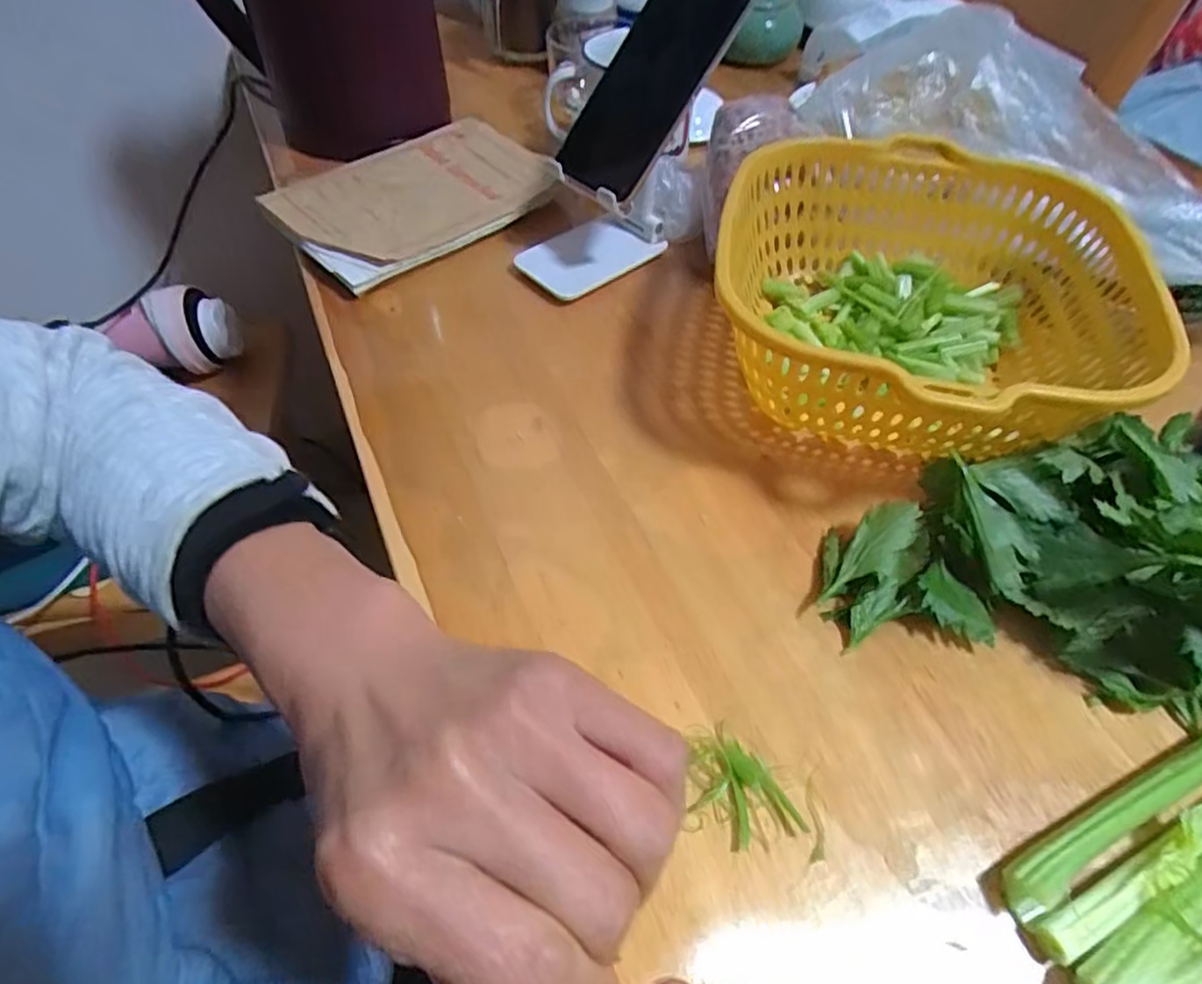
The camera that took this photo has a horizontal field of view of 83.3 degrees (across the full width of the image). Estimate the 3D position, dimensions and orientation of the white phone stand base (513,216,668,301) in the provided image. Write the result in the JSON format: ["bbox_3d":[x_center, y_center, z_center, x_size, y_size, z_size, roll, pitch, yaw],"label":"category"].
[{"bbox_3d":[-0.009,-0.177,0.508,0.099,0.011,0.062,-36,61,-25],"label":"white phone stand base"}]

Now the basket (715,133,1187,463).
[{"bbox_3d":[0.186,-0.112,0.408,0.231,0.091,0.244,0,52,-1],"label":"basket"}]

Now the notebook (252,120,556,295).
[{"bbox_3d":[-0.149,-0.237,0.543,0.203,0.028,0.155,-35,60,-24],"label":"notebook"}]

